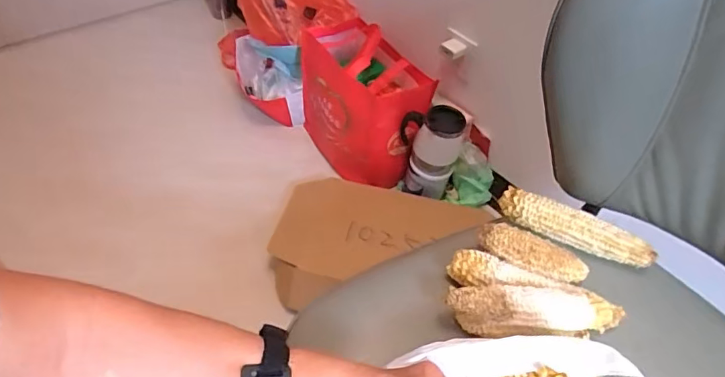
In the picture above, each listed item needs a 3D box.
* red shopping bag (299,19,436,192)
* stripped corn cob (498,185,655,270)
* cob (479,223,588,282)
[{"bbox_3d":[-0.001,-0.189,1.186,0.212,0.274,0.323,-18,51,-19],"label":"red shopping bag"},{"bbox_3d":[0.245,0.046,0.562,0.176,0.043,0.035,15,48,10],"label":"stripped corn cob"},{"bbox_3d":[0.174,0.066,0.501,0.107,0.028,0.030,23,50,17],"label":"cob"}]

